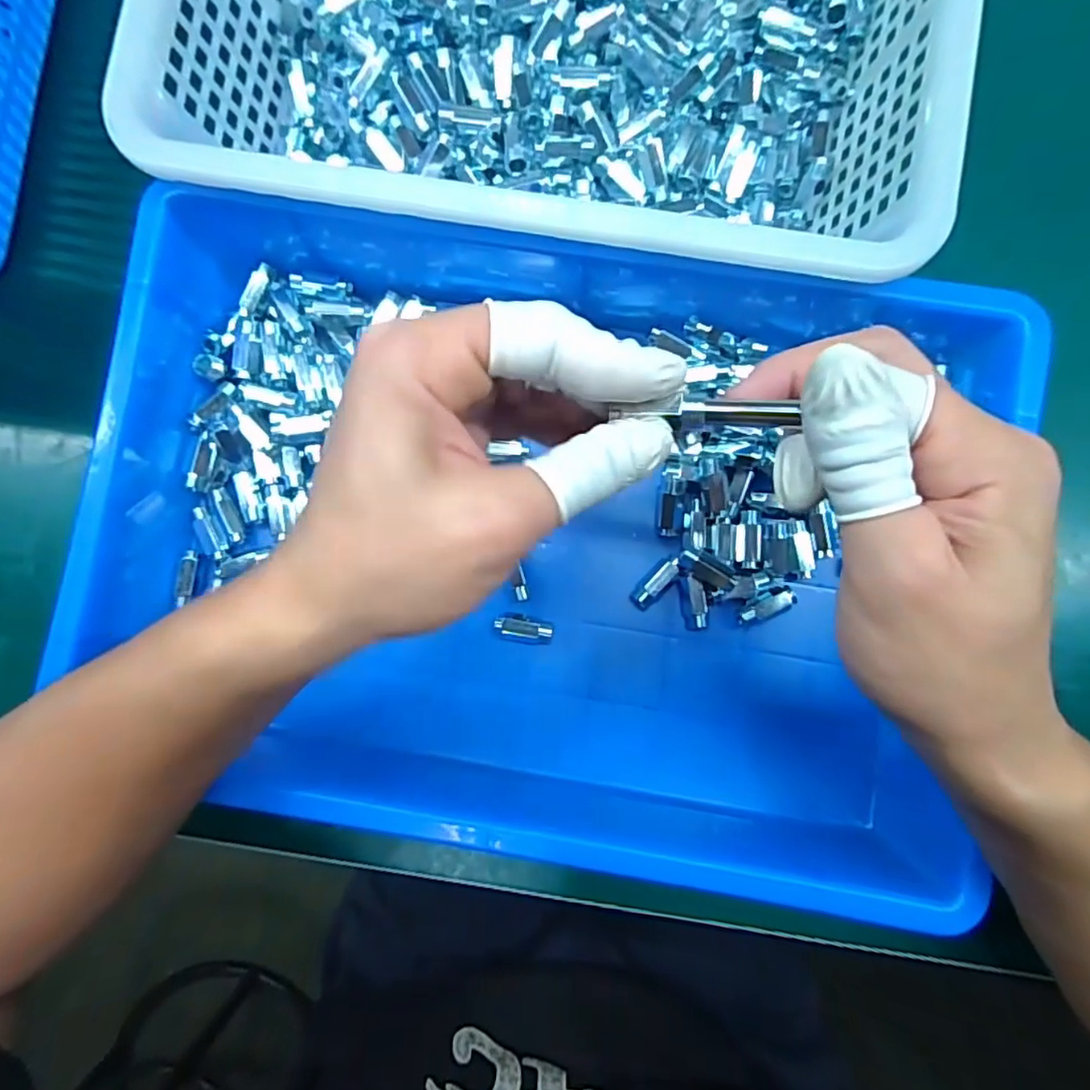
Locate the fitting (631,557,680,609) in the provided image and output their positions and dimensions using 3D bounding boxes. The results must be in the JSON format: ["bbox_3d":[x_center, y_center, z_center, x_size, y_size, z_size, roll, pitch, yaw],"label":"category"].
[{"bbox_3d":[0.053,0.017,0.288,0.010,0.012,0.028,44,88,3],"label":"fitting"}]

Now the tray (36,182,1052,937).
[{"bbox_3d":[0.005,0.003,0.268,0.378,0.066,0.290,10,87,1],"label":"tray"}]

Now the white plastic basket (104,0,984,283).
[{"bbox_3d":[0.008,-0.234,0.262,0.313,0.064,0.225,10,87,1],"label":"white plastic basket"}]

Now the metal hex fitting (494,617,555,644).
[{"bbox_3d":[-0.010,0.040,0.287,0.027,0.010,0.011,9,87,1],"label":"metal hex fitting"}]

